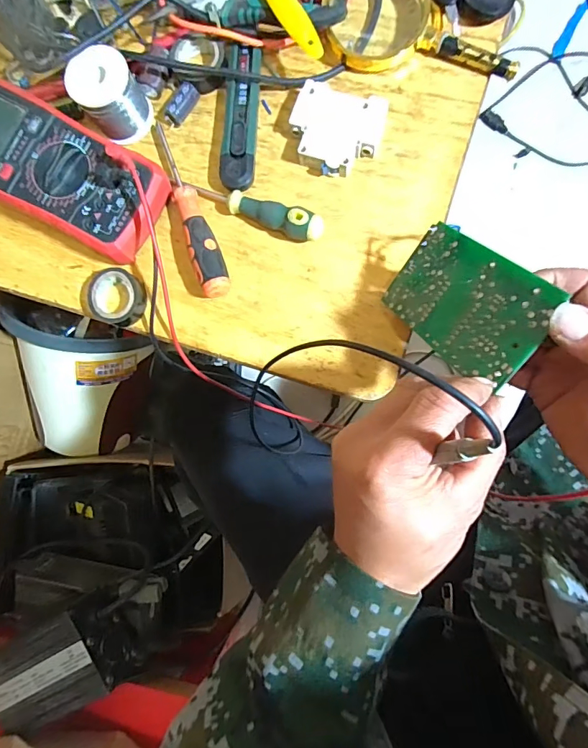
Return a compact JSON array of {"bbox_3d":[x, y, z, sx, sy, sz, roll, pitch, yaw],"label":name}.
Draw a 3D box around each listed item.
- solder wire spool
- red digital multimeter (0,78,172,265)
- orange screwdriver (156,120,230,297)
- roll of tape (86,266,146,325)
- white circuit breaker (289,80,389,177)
[{"bbox_3d":[-0.158,-0.239,0.372,0.052,0.049,0.046,-37,82,1],"label":"solder wire spool"},{"bbox_3d":[-0.199,-0.170,0.371,0.184,0.056,0.091,27,88,8],"label":"red digital multimeter"},{"bbox_3d":[-0.090,-0.144,0.369,0.024,0.028,0.166,-21,83,1],"label":"orange screwdriver"},{"bbox_3d":[-0.153,-0.067,0.372,0.044,0.018,0.046,0,84,4],"label":"roll of tape"},{"bbox_3d":[0.034,-0.207,0.367,0.074,0.019,0.069,22,86,6],"label":"white circuit breaker"}]

